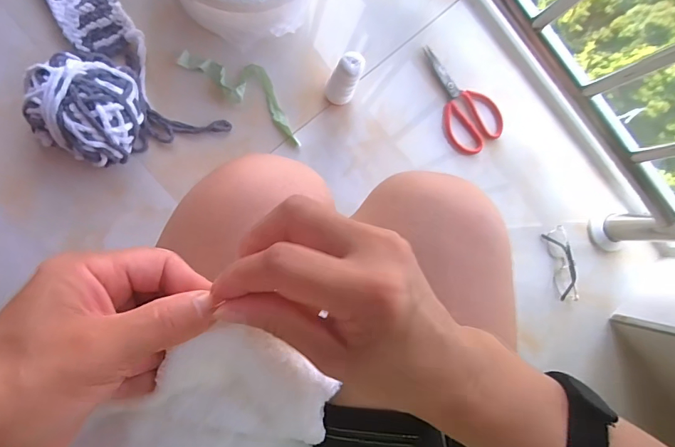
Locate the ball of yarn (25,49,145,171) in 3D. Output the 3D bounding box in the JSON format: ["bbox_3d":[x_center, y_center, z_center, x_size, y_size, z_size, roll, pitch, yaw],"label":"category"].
[{"bbox_3d":[-0.340,-0.159,0.584,0.133,0.094,0.136,0,88,-11],"label":"ball of yarn"}]

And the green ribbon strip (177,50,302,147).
[{"bbox_3d":[-0.132,-0.209,0.650,0.211,0.026,0.067,34,82,-8],"label":"green ribbon strip"}]

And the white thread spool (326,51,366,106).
[{"bbox_3d":[0.007,-0.207,0.628,0.043,0.129,0.040,22,84,-9],"label":"white thread spool"}]

